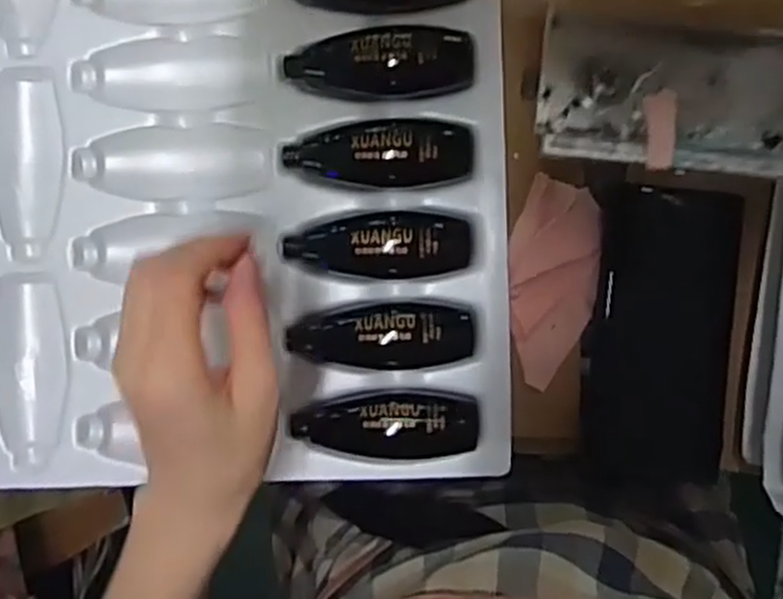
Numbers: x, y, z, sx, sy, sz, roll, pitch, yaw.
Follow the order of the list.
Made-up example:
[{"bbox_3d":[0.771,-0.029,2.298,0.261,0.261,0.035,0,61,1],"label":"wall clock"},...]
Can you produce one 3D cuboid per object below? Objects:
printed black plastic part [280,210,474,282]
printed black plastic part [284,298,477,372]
[{"bbox_3d":[-0.007,-0.029,0.420,0.102,0.025,0.037,-3,89,2],"label":"printed black plastic part"},{"bbox_3d":[-0.006,0.020,0.422,0.103,0.024,0.039,-4,89,2],"label":"printed black plastic part"}]

